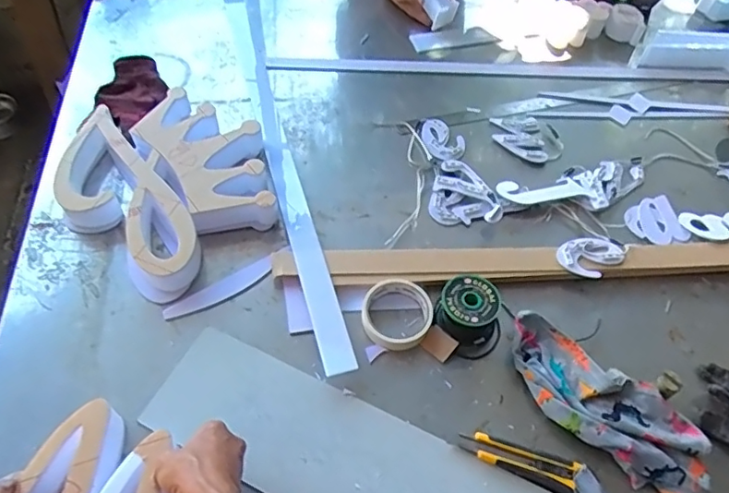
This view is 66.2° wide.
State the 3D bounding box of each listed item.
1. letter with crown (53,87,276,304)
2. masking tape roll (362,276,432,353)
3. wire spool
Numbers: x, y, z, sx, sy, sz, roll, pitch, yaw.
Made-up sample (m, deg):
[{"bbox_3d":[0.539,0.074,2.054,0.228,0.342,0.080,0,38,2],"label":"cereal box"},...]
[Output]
[{"bbox_3d":[-0.289,-0.108,0.816,0.322,0.065,0.276,37,62,21],"label":"letter with crown"},{"bbox_3d":[0.043,0.081,0.713,0.088,0.020,0.103,27,59,15],"label":"masking tape roll"},{"bbox_3d":[0.131,0.081,0.701,0.081,0.058,0.070,26,59,15],"label":"wire spool"}]

